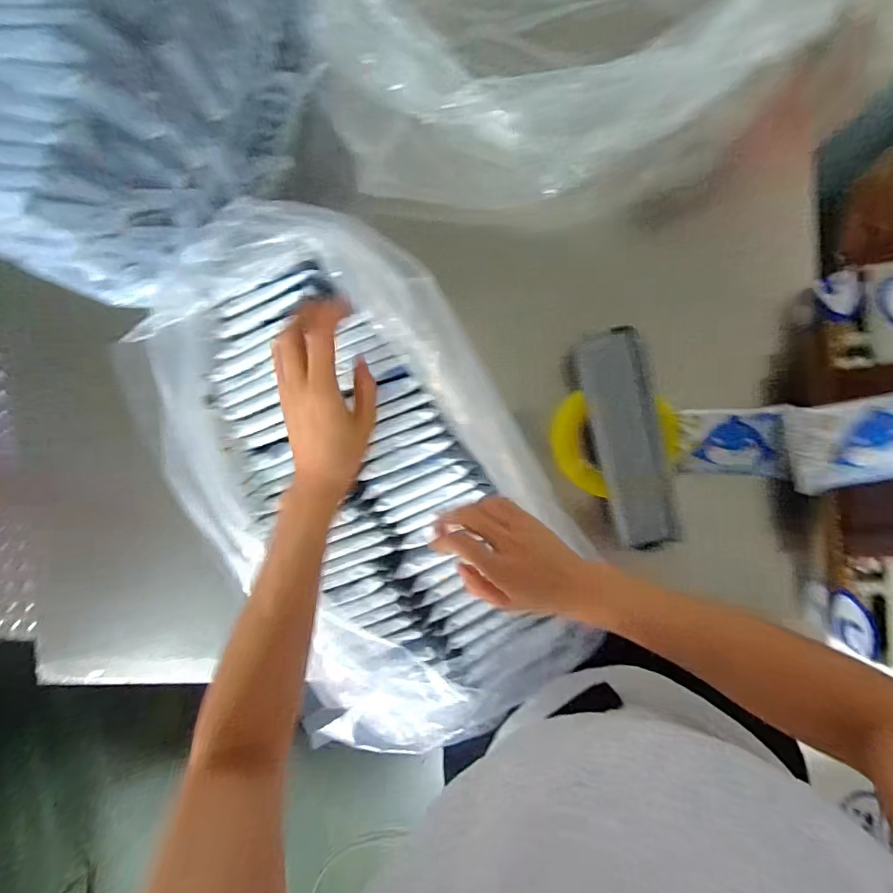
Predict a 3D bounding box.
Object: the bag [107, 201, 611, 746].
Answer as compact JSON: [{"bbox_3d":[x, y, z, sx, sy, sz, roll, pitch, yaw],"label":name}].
[{"bbox_3d":[-0.110,0.041,0.533,0.333,0.109,0.582,-29,90,7],"label":"bag"}]

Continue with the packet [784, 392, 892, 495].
[{"bbox_3d":[0.427,-0.007,0.478,0.140,0.026,0.088,-11,92,7],"label":"packet"}]

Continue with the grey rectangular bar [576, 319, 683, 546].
[{"bbox_3d":[0.202,-0.008,0.524,0.069,0.015,0.237,-13,92,7],"label":"grey rectangular bar"}]

